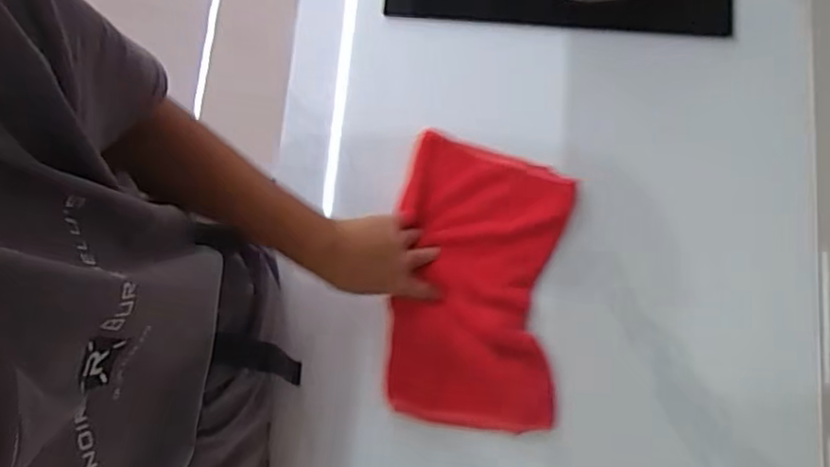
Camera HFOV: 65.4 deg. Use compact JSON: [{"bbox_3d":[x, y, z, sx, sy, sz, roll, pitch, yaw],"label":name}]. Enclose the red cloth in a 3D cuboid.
[{"bbox_3d":[0.066,0.049,0.674,0.168,0.033,0.292,8,79,3],"label":"red cloth"}]

